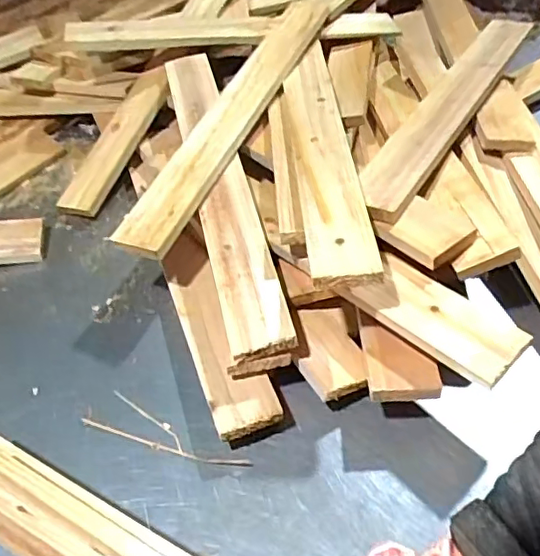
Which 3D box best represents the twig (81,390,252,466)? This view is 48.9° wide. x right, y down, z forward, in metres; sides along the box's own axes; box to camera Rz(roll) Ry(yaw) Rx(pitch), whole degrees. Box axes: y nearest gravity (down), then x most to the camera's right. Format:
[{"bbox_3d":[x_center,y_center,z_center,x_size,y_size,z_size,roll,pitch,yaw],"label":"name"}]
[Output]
[{"bbox_3d":[-0.094,0.143,0.549,0.163,0.004,0.041,15,51,19],"label":"twig"}]

